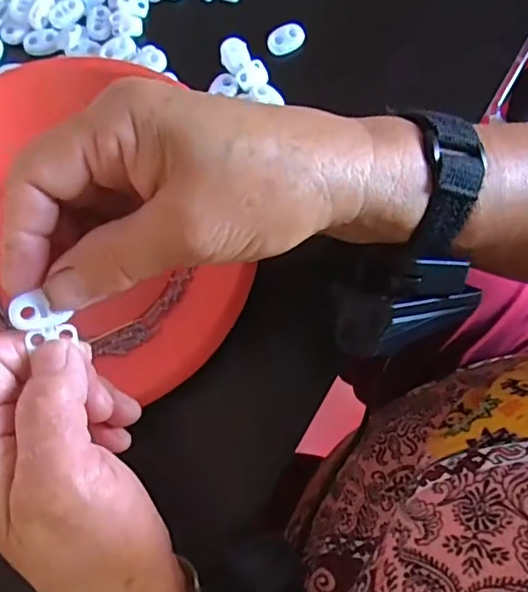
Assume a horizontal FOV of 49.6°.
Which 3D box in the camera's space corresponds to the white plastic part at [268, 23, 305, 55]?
[{"bbox_3d":[0.013,-0.155,0.344,0.023,0.007,0.014,-23,76,-5],"label":"white plastic part"}]

